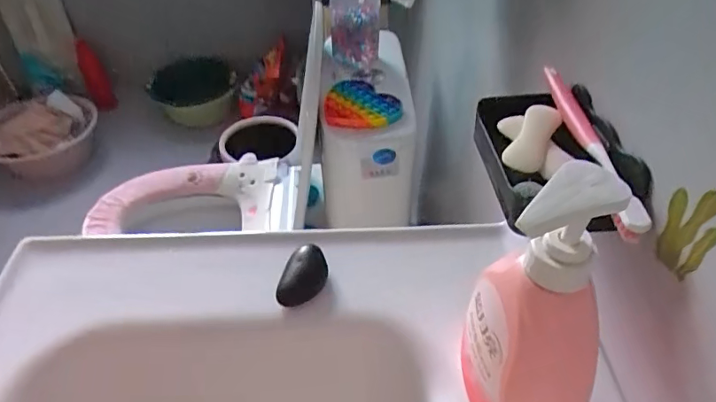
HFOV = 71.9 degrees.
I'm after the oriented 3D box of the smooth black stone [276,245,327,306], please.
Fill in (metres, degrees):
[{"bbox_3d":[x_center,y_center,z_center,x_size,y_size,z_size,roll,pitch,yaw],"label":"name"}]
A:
[{"bbox_3d":[-0.046,0.067,0.441,0.035,0.018,0.059,12,44,15],"label":"smooth black stone"}]

